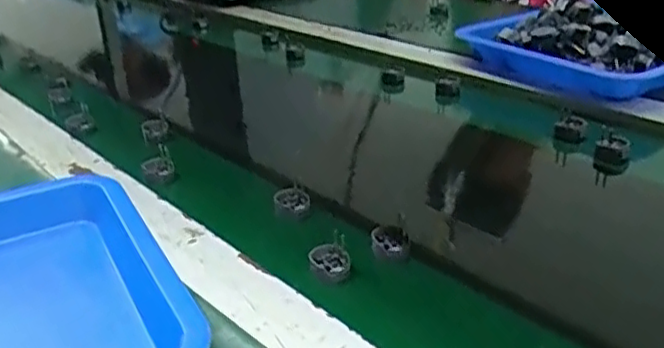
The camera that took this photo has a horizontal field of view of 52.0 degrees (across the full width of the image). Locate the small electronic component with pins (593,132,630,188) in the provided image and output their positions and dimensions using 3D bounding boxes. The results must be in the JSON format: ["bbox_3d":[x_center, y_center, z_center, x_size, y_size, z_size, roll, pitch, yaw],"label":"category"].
[{"bbox_3d":[0.247,-0.013,0.602,0.024,0.042,0.019,-8,26,-10],"label":"small electronic component with pins"}]

